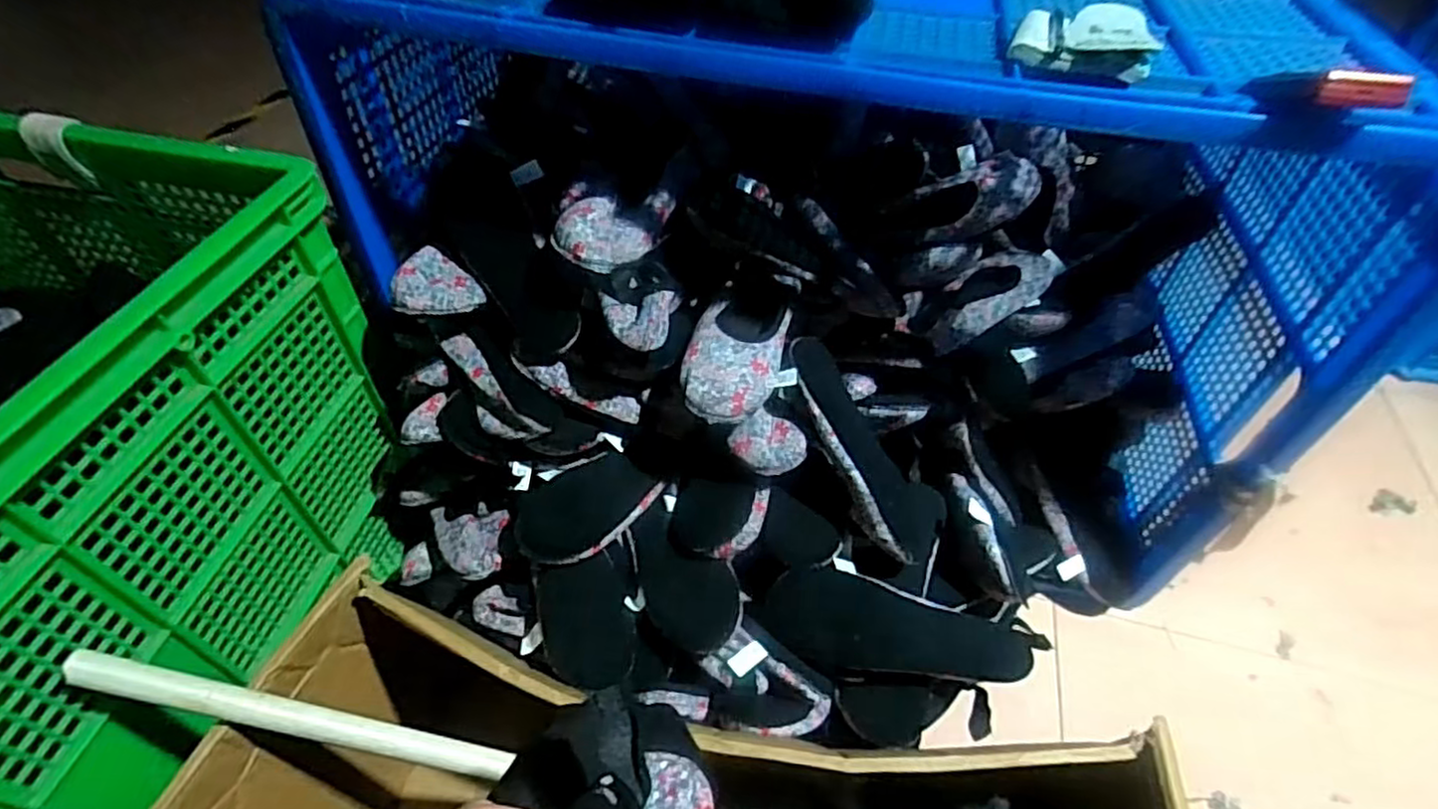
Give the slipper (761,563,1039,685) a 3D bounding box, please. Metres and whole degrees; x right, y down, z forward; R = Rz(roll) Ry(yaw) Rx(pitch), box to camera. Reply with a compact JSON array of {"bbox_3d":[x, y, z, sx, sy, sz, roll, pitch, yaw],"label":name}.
[{"bbox_3d":[0.171,0.224,0.671,0.253,0.047,0.084,15,50,10],"label":"slipper"}]

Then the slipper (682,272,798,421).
[{"bbox_3d":[0.025,-0.065,0.734,0.101,0.053,0.201,11,49,7],"label":"slipper"}]

